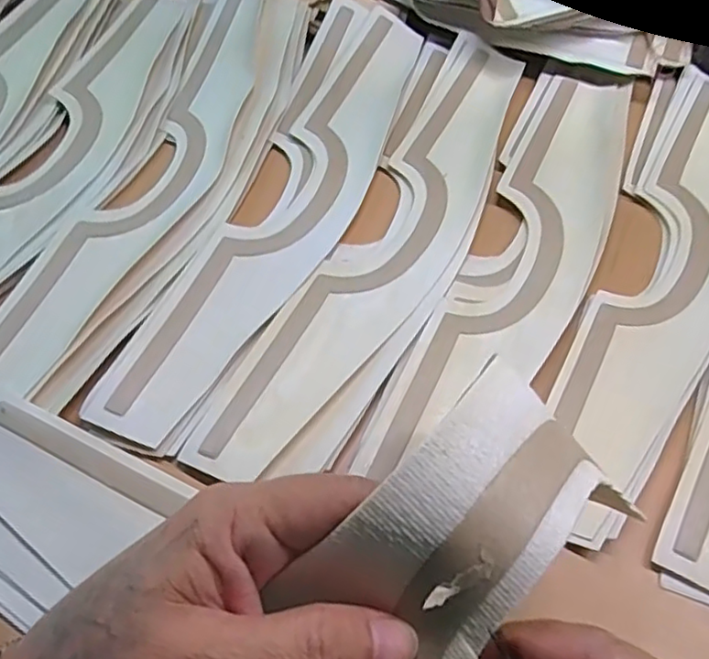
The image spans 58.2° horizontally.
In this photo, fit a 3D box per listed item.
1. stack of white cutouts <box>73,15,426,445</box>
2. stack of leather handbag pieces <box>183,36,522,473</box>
[{"bbox_3d":[-0.042,-0.103,0.486,0.082,0.013,0.432,20,60,13],"label":"stack of white cutouts"},{"bbox_3d":[0.034,-0.074,0.474,0.083,0.008,0.435,23,62,14],"label":"stack of leather handbag pieces"}]

